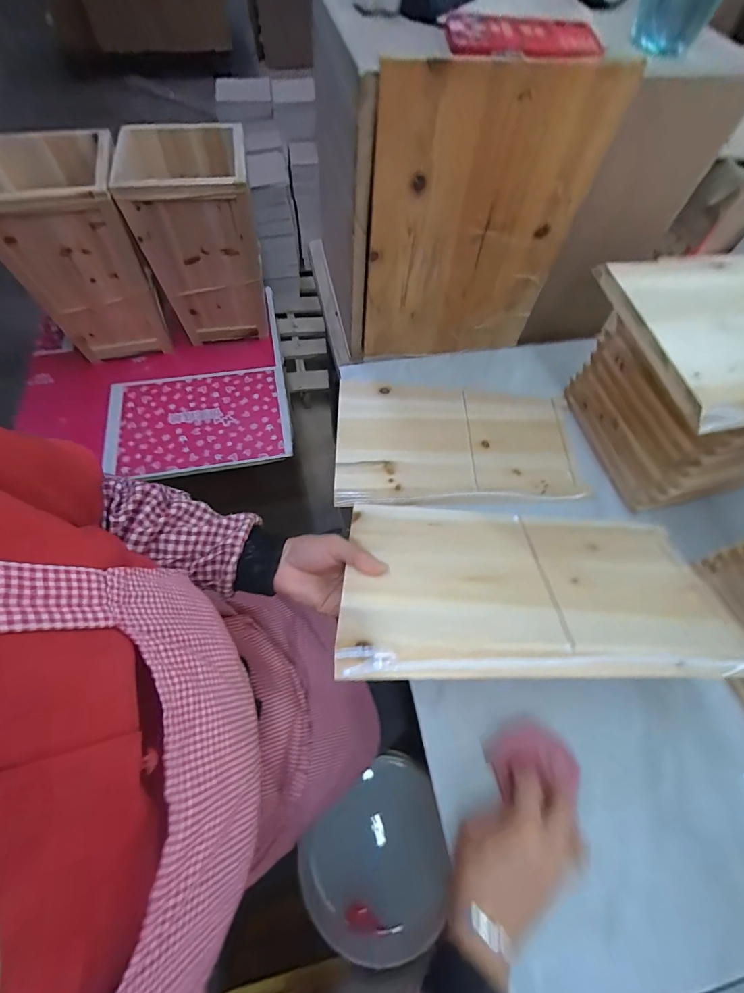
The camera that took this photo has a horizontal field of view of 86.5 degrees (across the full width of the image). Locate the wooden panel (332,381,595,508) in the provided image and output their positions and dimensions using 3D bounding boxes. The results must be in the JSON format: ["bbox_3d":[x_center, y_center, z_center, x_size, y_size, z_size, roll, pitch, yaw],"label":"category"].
[{"bbox_3d":[0.129,-0.084,0.599,0.355,0.014,0.217,2,62,-2],"label":"wooden panel"}]

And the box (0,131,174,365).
[{"bbox_3d":[-0.625,-0.516,0.885,0.238,0.393,0.214,-13,64,-10],"label":"box"}]

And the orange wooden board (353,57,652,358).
[{"bbox_3d":[0.124,-0.349,0.548,0.303,0.346,0.023,-10,64,-9],"label":"orange wooden board"}]

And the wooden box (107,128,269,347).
[{"bbox_3d":[-0.371,-0.558,0.912,0.236,0.407,0.189,-3,63,-5],"label":"wooden box"}]

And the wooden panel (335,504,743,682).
[{"bbox_3d":[0.153,0.080,0.406,0.358,0.015,0.207,0,38,-1],"label":"wooden panel"}]

